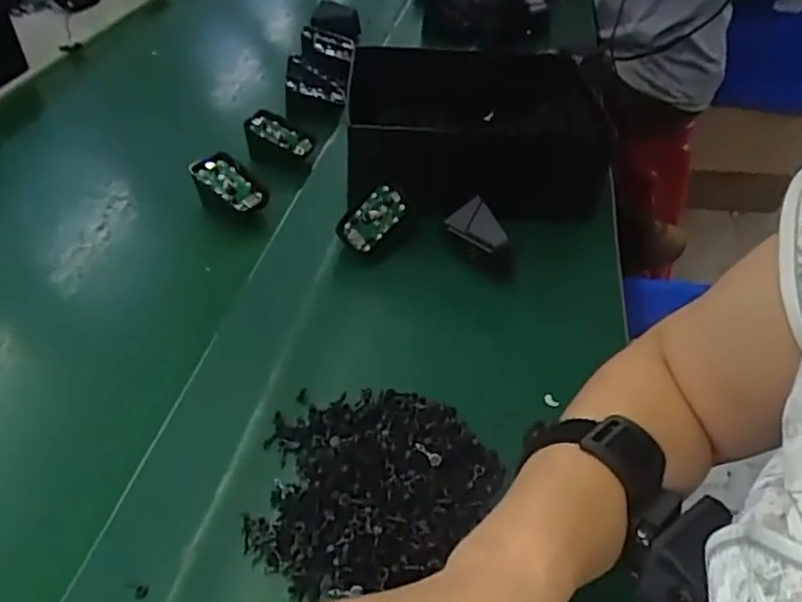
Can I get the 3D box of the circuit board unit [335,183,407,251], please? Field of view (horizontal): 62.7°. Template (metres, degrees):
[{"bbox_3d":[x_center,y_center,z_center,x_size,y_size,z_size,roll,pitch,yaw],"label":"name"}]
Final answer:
[{"bbox_3d":[-0.025,-0.071,0.565,0.069,0.036,0.006,-46,22,-19],"label":"circuit board unit"}]

